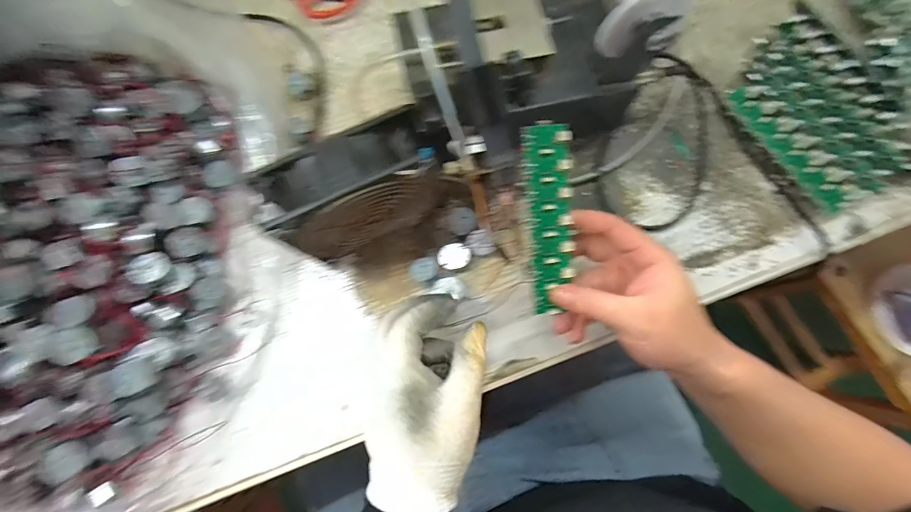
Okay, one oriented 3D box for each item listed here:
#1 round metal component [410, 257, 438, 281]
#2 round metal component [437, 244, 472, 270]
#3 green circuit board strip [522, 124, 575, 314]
[{"bbox_3d":[-0.027,0.012,0.345,0.022,0.019,0.021,0,79,0],"label":"round metal component"},{"bbox_3d":[-0.001,0.001,0.348,0.029,0.015,0.024,9,79,1],"label":"round metal component"},{"bbox_3d":[0.069,-0.026,0.292,0.033,0.007,0.137,-3,99,0],"label":"green circuit board strip"}]

